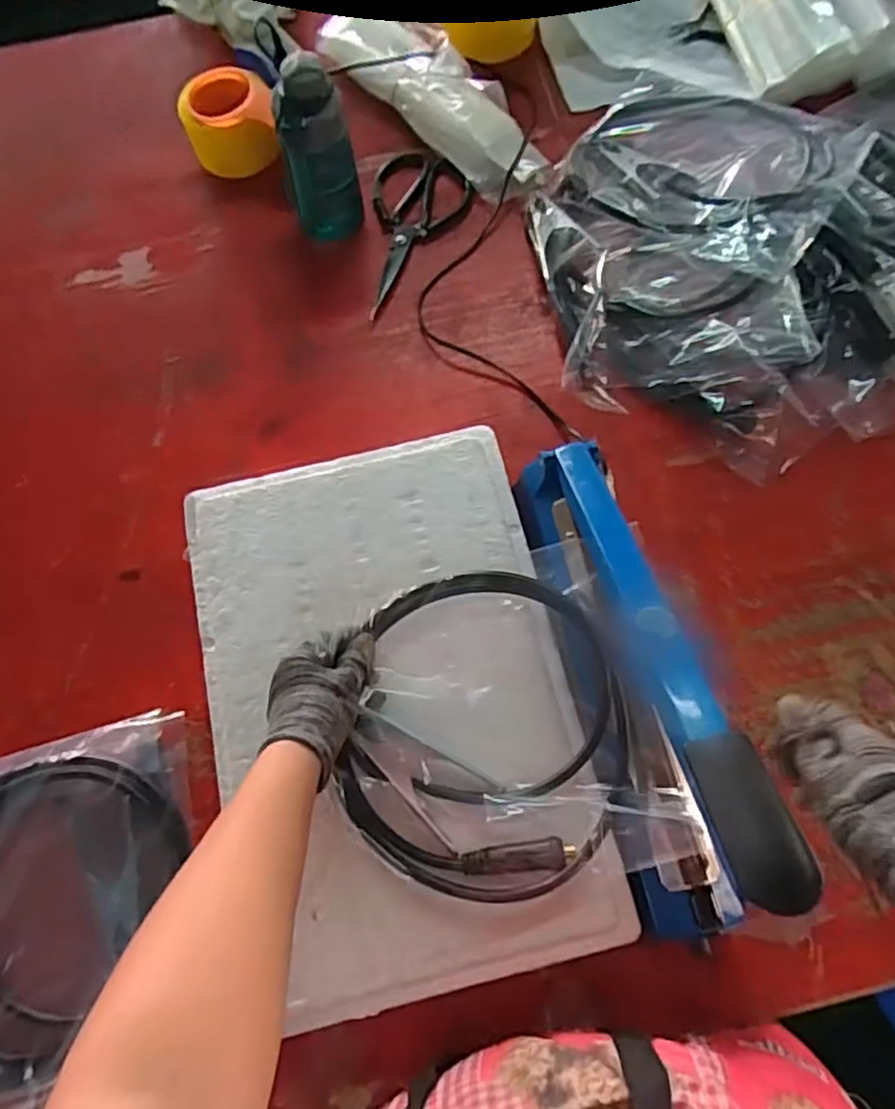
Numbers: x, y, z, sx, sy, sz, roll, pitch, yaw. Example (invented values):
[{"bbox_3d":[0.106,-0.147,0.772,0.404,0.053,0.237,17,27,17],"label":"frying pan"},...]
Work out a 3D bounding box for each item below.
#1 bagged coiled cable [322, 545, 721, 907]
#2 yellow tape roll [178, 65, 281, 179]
[{"bbox_3d":[0.039,0.137,0.518,0.230,0.034,0.249,-18,73,-5],"label":"bagged coiled cable"},{"bbox_3d":[-0.241,-0.482,0.774,0.097,0.065,0.095,0,73,1],"label":"yellow tape roll"}]

